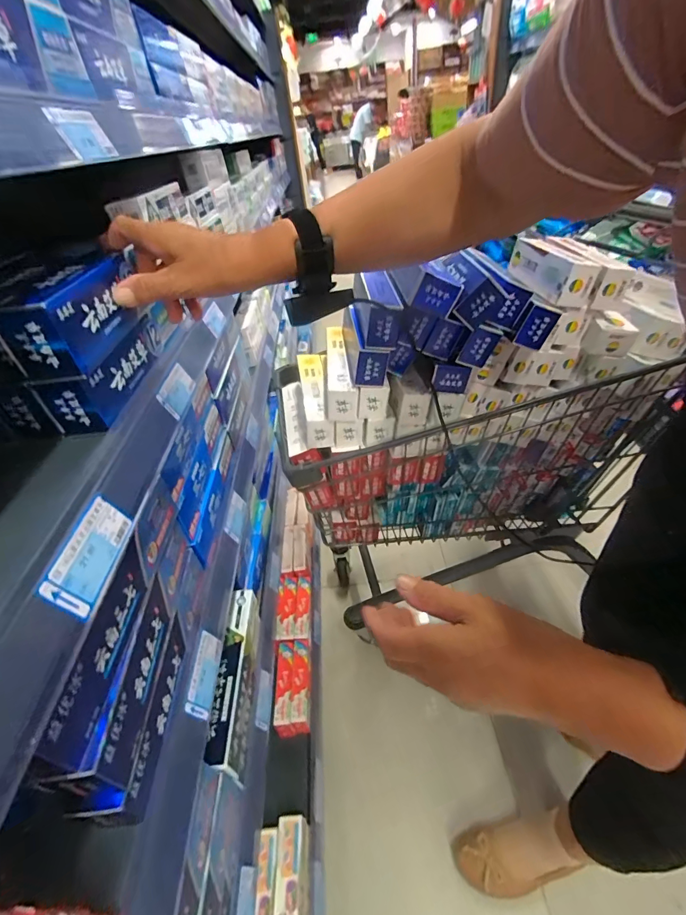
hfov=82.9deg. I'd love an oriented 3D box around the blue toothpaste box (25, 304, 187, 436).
[{"bbox_3d":[-0.223,-0.100,0.390,0.046,0.051,0.191,-2,40,7],"label":"blue toothpaste box"}]

